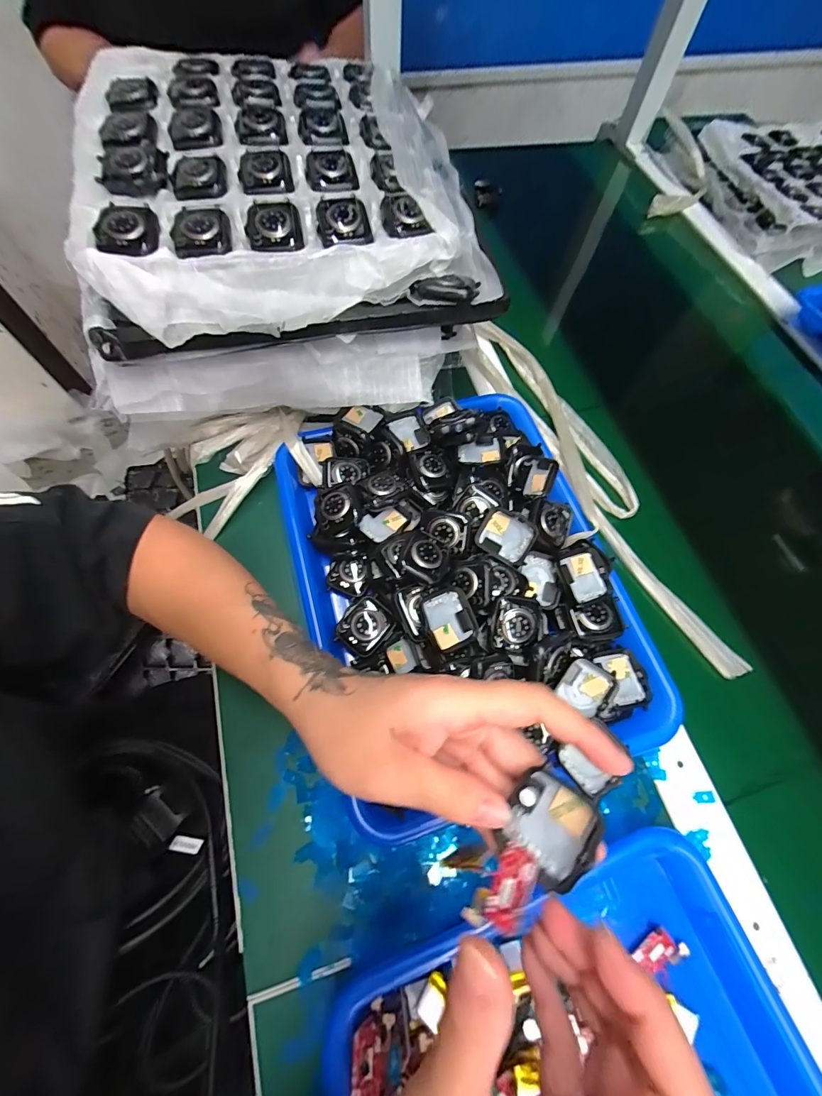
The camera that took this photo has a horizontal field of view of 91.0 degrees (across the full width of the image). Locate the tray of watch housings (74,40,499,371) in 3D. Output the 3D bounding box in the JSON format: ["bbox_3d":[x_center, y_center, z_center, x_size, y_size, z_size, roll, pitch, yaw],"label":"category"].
[{"bbox_3d":[-0.110,-0.307,0.340,0.302,0.059,0.316,-11,67,-8],"label":"tray of watch housings"}]

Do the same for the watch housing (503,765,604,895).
[{"bbox_3d":[0.064,0.126,0.183,0.039,0.012,0.039,-50,61,11],"label":"watch housing"}]

